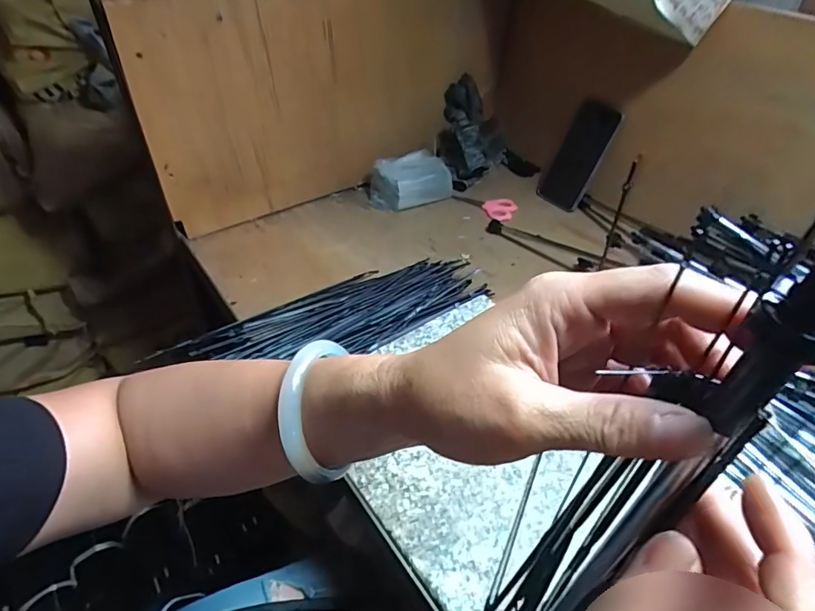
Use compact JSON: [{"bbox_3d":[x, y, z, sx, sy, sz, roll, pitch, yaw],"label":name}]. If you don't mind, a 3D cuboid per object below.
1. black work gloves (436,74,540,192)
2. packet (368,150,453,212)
[{"bbox_3d":[0.140,-0.292,0.819,0.175,0.136,0.099,-20,49,-22],"label":"black work gloves"},{"bbox_3d":[0.004,-0.200,0.764,0.128,0.055,0.068,-15,47,-18],"label":"packet"}]

